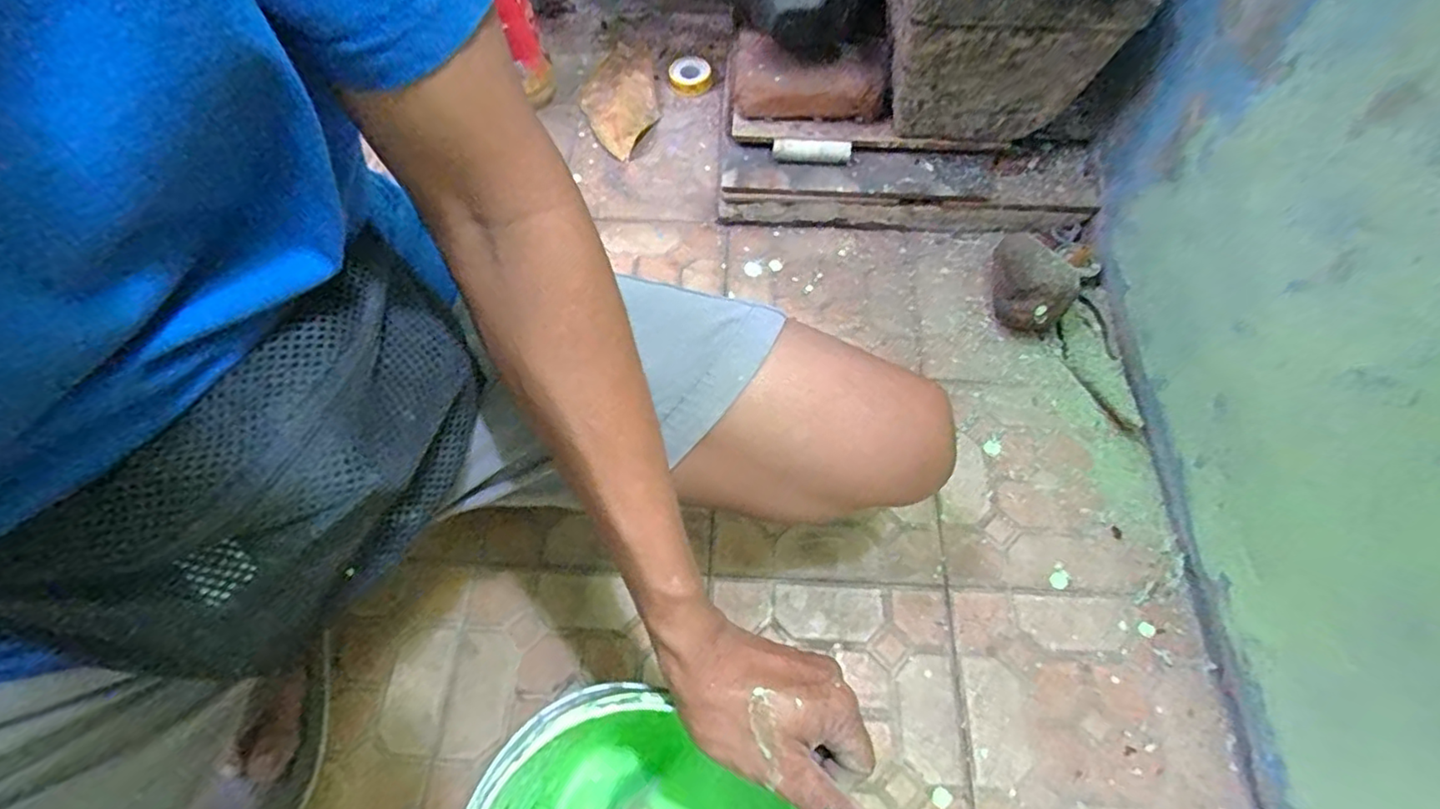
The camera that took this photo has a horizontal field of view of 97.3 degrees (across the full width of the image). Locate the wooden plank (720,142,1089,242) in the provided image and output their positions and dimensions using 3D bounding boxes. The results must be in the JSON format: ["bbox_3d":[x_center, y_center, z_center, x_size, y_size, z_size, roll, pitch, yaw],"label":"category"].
[{"bbox_3d":[0.200,-0.233,0.698,0.389,0.061,0.092,0,62,0],"label":"wooden plank"}]

